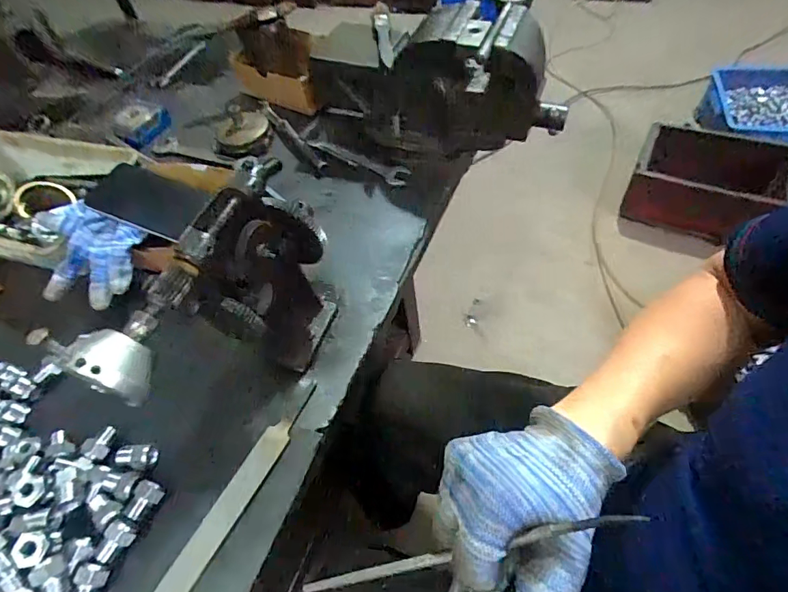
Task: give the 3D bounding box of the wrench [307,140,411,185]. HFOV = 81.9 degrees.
[{"bbox_3d":[-0.051,-0.182,0.611,0.154,0.012,0.029,21,58,20],"label":"wrench"}]

